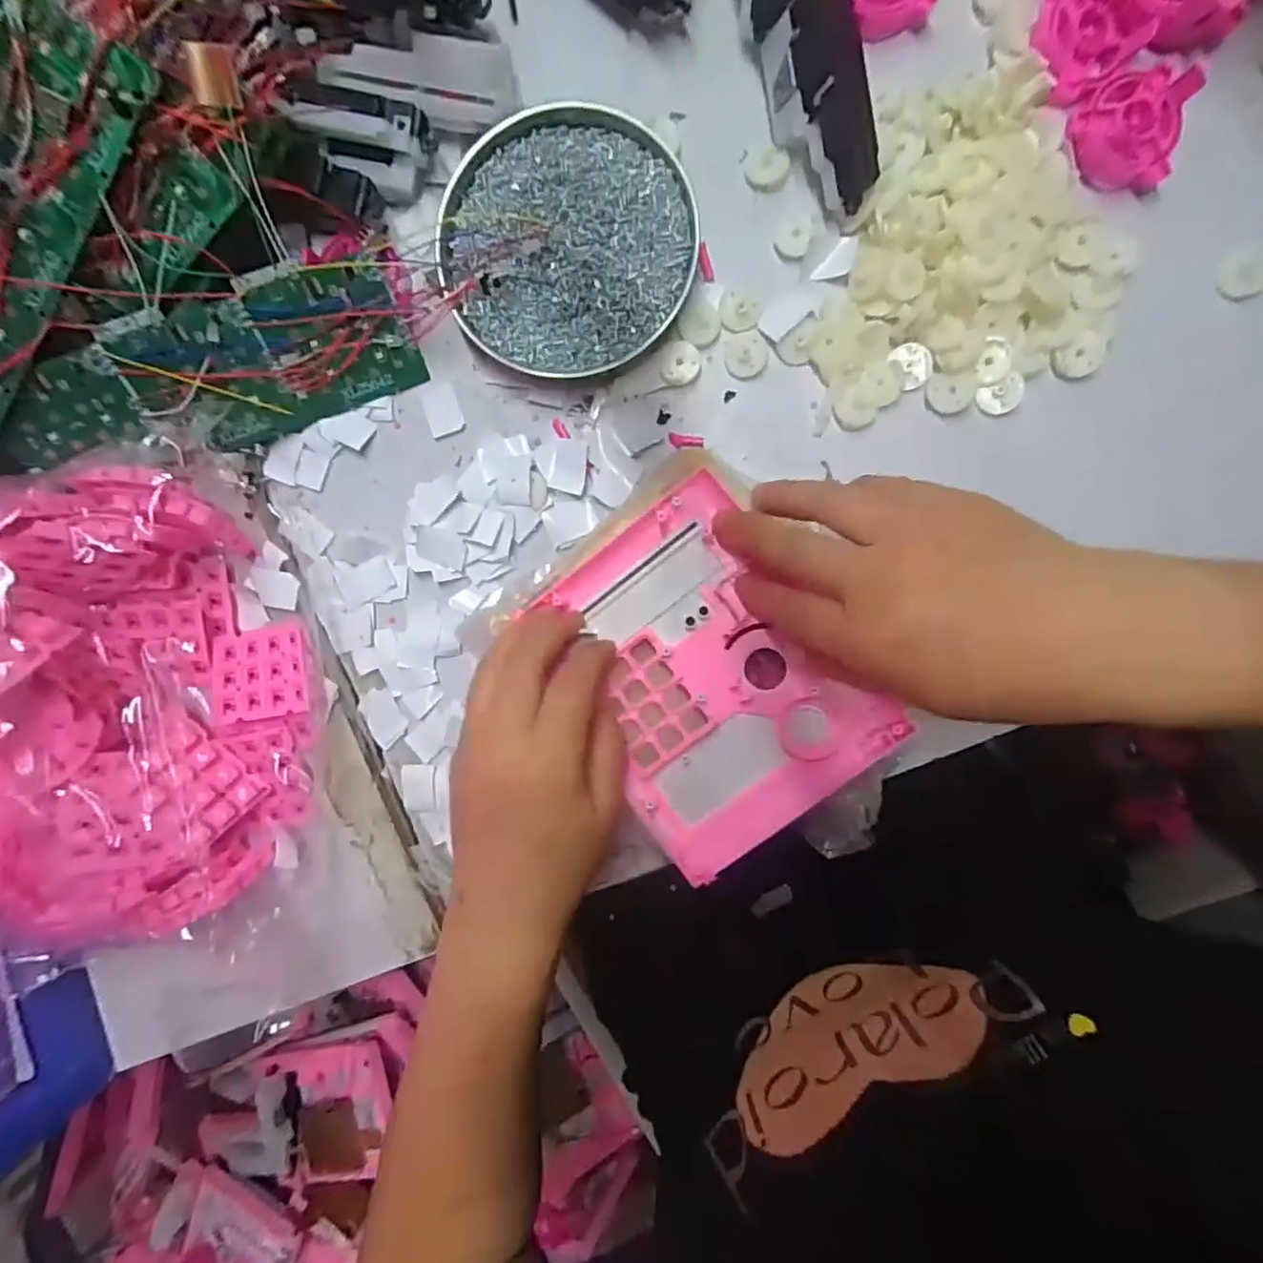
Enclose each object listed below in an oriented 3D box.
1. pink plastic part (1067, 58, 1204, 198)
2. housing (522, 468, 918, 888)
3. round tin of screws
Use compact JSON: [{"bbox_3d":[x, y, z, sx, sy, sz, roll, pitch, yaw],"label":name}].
[{"bbox_3d":[0.250,-0.249,0.304,0.053,0.015,0.052,0,94,3],"label":"pink plastic part"},{"bbox_3d":[0.035,0.024,0.311,0.128,0.034,0.162,-38,92,5],"label":"housing"},{"bbox_3d":[-0.035,-0.207,0.336,0.131,0.027,0.131,0,94,3],"label":"round tin of screws"}]

